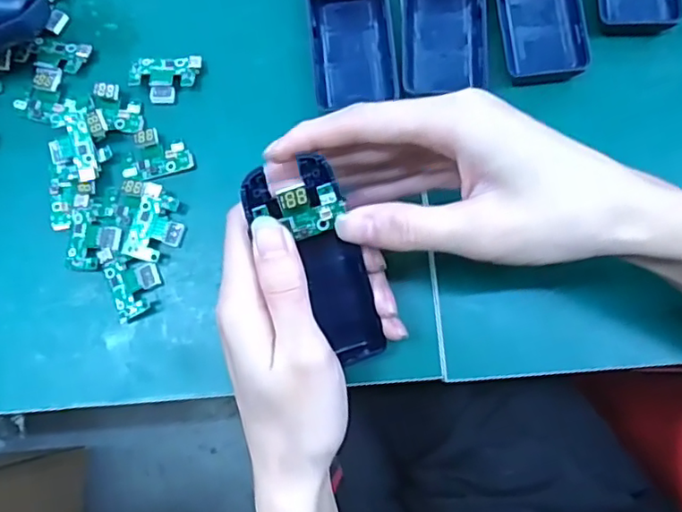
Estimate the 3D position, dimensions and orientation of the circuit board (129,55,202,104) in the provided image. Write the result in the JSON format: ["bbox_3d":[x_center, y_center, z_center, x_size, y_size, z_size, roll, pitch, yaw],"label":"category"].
[{"bbox_3d":[-0.098,-0.100,0.331,0.039,0.010,0.025,-6,79,1],"label":"circuit board"}]

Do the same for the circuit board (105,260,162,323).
[{"bbox_3d":[-0.110,0.016,0.314,0.026,0.007,0.032,-20,79,-2],"label":"circuit board"}]

